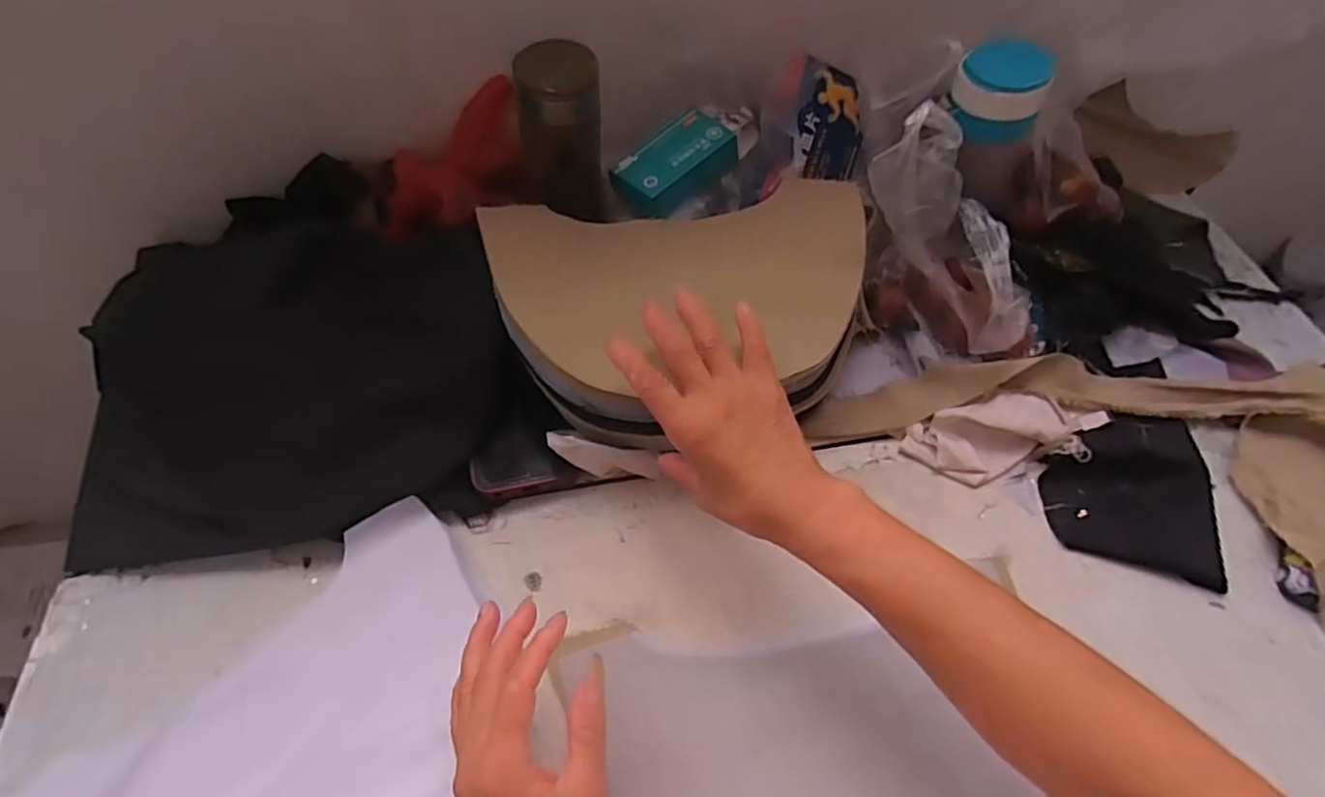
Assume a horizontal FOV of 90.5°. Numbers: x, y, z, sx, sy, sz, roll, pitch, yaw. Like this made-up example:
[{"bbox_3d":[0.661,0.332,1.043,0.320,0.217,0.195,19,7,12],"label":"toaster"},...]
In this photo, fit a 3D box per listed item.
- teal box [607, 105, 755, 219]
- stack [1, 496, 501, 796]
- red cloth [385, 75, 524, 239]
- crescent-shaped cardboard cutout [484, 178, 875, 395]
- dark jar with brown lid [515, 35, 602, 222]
[{"bbox_3d":[0.023,-0.210,0.572,0.136,0.029,0.065,-38,61,-20],"label":"teal box"},{"bbox_3d":[-0.208,0.214,0.381,0.275,0.014,0.198,-39,62,-21],"label":"stack"},{"bbox_3d":[-0.191,-0.212,0.584,0.124,0.076,0.091,-8,55,-2],"label":"red cloth"},{"bbox_3d":[0.011,-0.088,0.471,0.272,0.012,0.172,-3,60,0],"label":"crescent-shaped cardboard cutout"},{"bbox_3d":[-0.080,-0.207,0.523,0.069,0.122,0.064,-11,55,-4],"label":"dark jar with brown lid"}]

